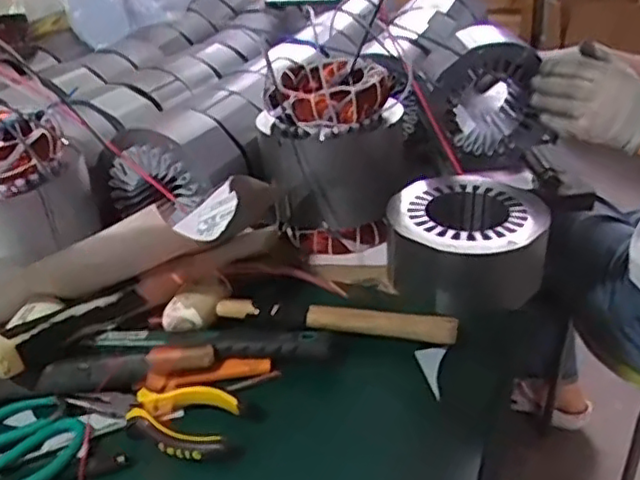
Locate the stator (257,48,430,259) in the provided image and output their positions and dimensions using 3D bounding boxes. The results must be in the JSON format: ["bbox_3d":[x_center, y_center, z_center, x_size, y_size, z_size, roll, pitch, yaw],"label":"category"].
[{"bbox_3d":[0.018,-0.098,0.756,0.157,0.178,0.146,-7,32,-5],"label":"stator"}]

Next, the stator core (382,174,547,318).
[{"bbox_3d":[0.150,0.005,0.687,0.156,0.085,0.156,11,35,21],"label":"stator core"}]

